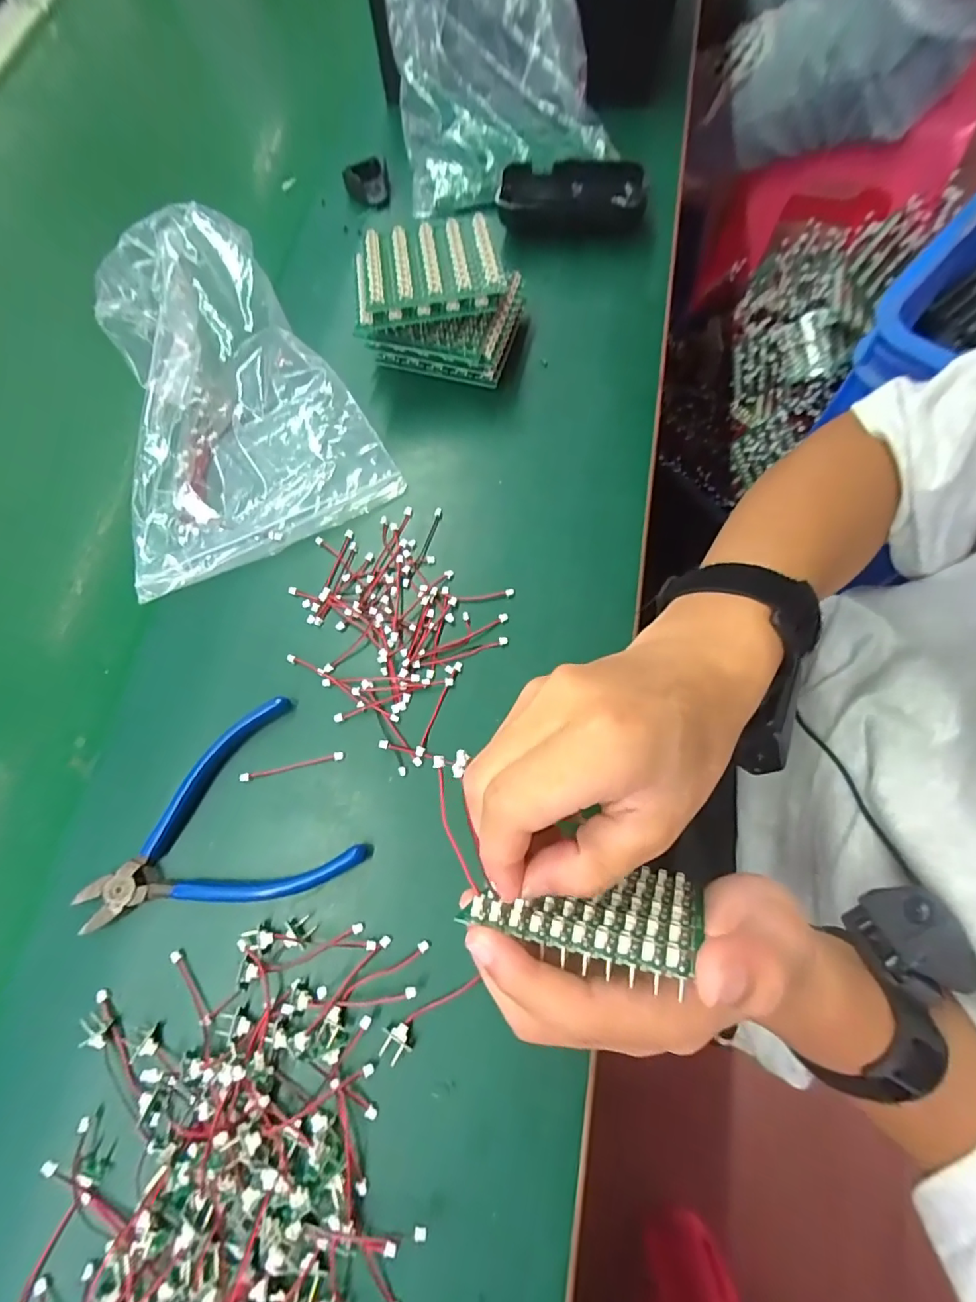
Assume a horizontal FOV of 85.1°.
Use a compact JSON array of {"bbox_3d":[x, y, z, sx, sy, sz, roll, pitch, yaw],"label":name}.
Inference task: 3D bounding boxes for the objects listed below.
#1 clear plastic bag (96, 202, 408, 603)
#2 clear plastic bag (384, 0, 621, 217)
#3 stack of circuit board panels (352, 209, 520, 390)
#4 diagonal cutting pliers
[{"bbox_3d":[-0.182,-0.170,0.341,0.172,0.062,0.225,-26,74,-7],"label":"clear plastic bag"},{"bbox_3d":[-0.002,-0.483,0.407,0.143,0.109,0.200,-9,72,-3],"label":"clear plastic bag"},{"bbox_3d":[-0.031,-0.237,0.362,0.106,0.059,0.096,3,73,2],"label":"stack of circuit board panels"},{"bbox_3d":[-0.149,0.102,0.285,0.136,0.012,0.102,-30,74,-9],"label":"diagonal cutting pliers"}]

